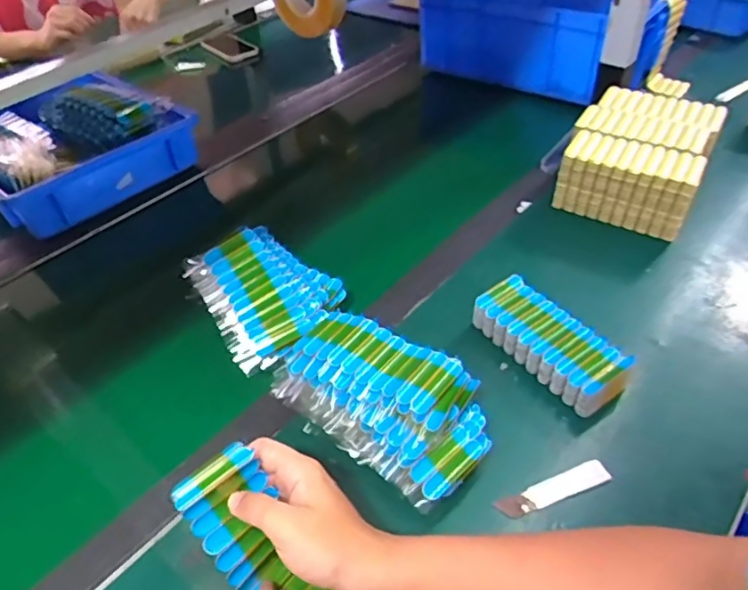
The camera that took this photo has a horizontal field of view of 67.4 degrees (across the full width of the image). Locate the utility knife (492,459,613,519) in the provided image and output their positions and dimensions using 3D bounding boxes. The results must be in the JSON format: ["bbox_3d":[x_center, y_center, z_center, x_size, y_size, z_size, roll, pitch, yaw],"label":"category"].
[{"bbox_3d":[0.153,0.165,0.477,0.103,0.004,0.020,-17,45,-12],"label":"utility knife"}]

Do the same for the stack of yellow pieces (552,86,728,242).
[{"bbox_3d":[0.353,-0.179,0.759,0.167,0.102,0.177,21,49,24],"label":"stack of yellow pieces"}]

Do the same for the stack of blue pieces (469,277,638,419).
[{"bbox_3d":[0.177,0.051,0.572,0.064,0.046,0.164,-28,48,-23],"label":"stack of blue pieces"}]

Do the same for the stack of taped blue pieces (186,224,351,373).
[{"bbox_3d":[-0.118,-0.004,0.620,0.139,0.066,0.170,-30,49,-24],"label":"stack of taped blue pieces"}]

